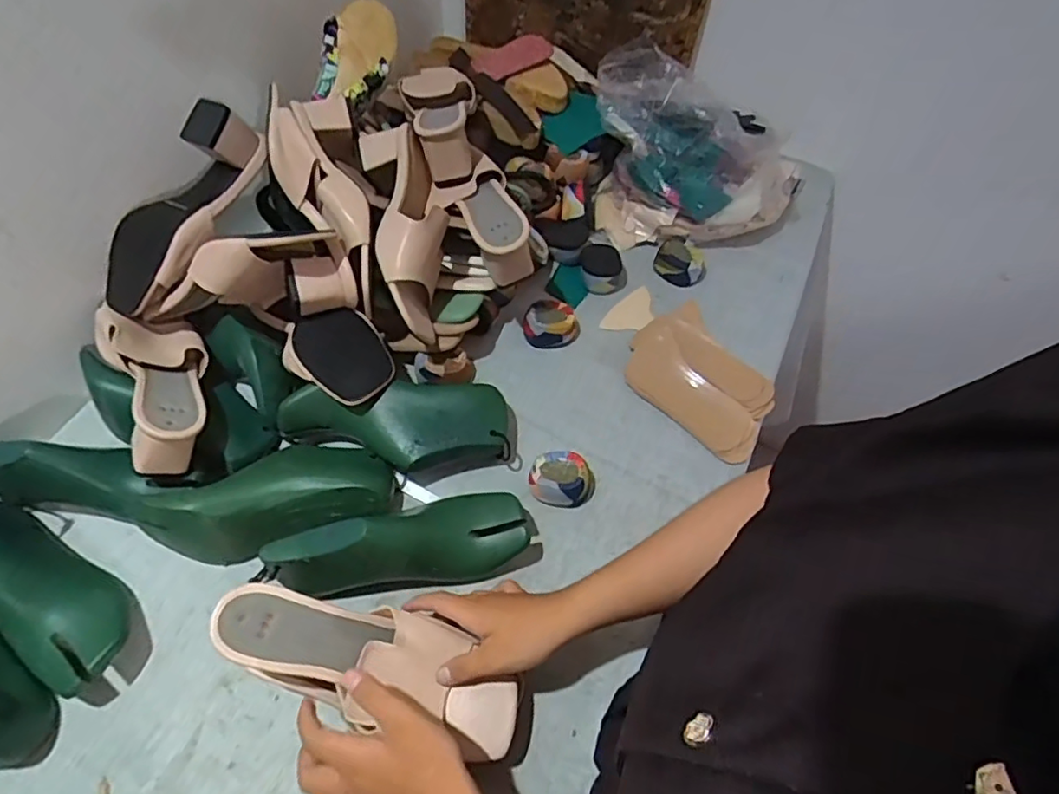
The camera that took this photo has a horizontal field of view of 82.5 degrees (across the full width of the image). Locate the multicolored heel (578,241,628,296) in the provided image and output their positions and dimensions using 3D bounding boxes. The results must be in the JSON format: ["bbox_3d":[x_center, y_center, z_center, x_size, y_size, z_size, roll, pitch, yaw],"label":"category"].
[{"bbox_3d":[0.096,-0.167,0.776,0.062,0.037,0.056,6,57,5],"label":"multicolored heel"}]

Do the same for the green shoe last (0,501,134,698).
[{"bbox_3d":[-0.445,0.158,0.531,0.230,0.086,0.081,41,65,8],"label":"green shoe last"}]

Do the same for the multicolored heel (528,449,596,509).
[{"bbox_3d":[0.034,0.086,0.627,0.062,0.041,0.051,22,60,15],"label":"multicolored heel"}]

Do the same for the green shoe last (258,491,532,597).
[{"bbox_3d":[-0.119,0.132,0.559,0.233,0.096,0.076,-11,57,-6],"label":"green shoe last"}]

